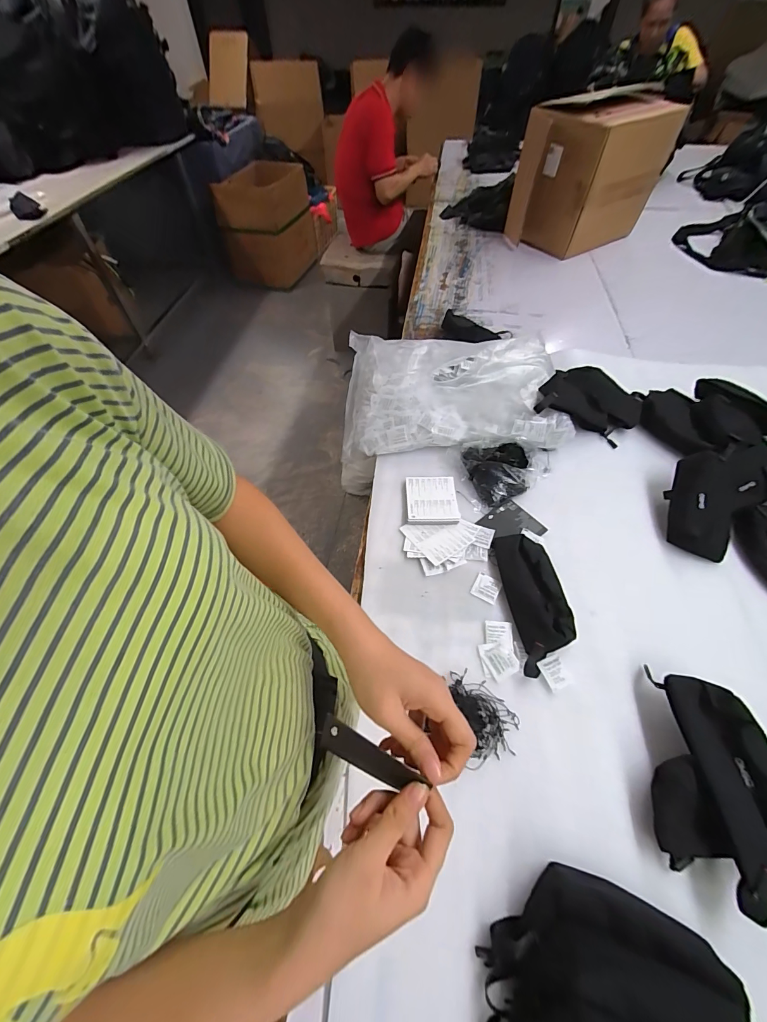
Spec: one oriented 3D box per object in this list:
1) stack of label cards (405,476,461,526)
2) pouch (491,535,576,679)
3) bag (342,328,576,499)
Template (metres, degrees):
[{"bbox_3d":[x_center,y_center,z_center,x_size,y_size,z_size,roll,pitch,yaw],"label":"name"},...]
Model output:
[{"bbox_3d":[0.088,-0.018,0.679,0.091,0.014,0.104,-1,55,1],"label":"stack of label cards"},{"bbox_3d":[0.228,0.128,0.562,0.082,0.037,0.218,0,55,-3],"label":"pouch"},{"bbox_3d":[0.141,-0.261,0.813,0.450,0.095,0.350,-1,55,1],"label":"bag"}]

